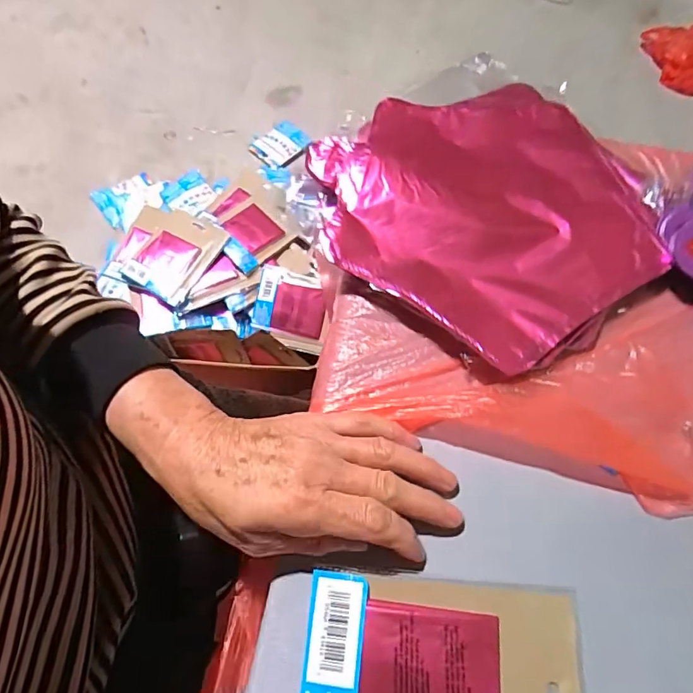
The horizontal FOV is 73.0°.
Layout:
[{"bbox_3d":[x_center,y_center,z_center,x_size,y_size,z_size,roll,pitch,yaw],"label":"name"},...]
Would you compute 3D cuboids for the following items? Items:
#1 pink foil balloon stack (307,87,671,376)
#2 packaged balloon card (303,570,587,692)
[{"bbox_3d":[0.103,-0.104,0.352,0.226,0.026,0.221,-34,73,-14],"label":"pink foil balloon stack"},{"bbox_3d":[0.052,0.191,0.249,0.150,0.016,0.119,4,69,4],"label":"packaged balloon card"}]

